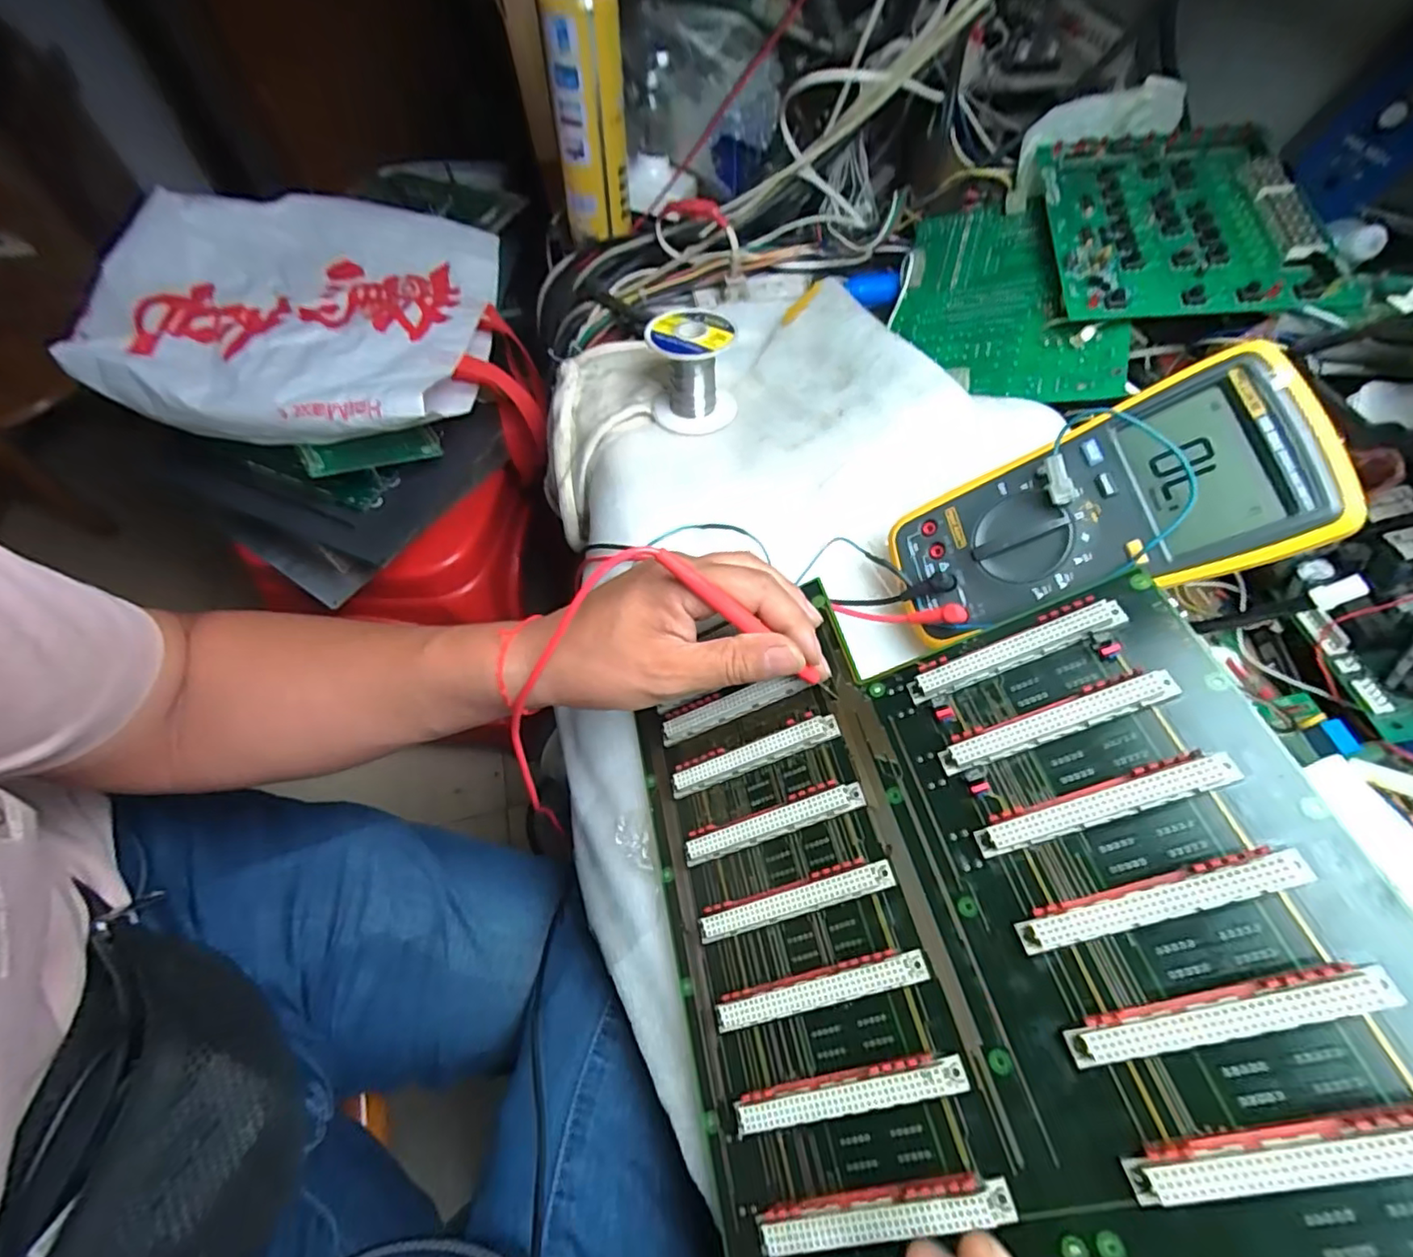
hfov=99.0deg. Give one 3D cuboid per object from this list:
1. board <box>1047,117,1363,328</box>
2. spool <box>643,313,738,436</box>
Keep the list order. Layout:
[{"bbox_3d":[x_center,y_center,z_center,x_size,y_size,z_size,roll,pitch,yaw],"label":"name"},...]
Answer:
[{"bbox_3d":[0.324,-0.285,0.420,0.148,0.009,0.214,1,63,12],"label":"board"},{"bbox_3d":[-0.010,-0.197,0.452,0.065,0.059,0.070,0,61,-1],"label":"spool"}]

